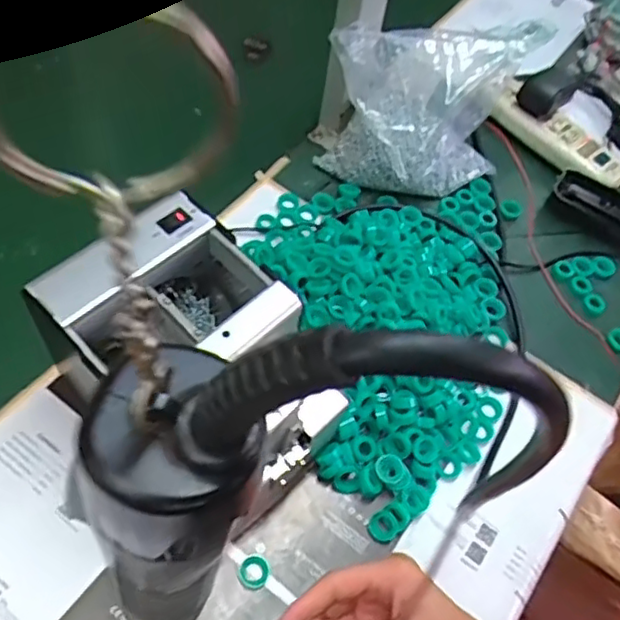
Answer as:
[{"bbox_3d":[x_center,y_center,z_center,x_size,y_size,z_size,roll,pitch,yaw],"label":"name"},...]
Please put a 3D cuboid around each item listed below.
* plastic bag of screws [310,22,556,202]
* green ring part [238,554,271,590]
[{"bbox_3d":[0.110,-0.201,0.636,0.171,0.128,0.126,17,57,5],"label":"plastic bag of screws"},{"bbox_3d":[-0.041,0.190,0.477,0.022,0.004,0.023,3,57,-5],"label":"green ring part"}]

